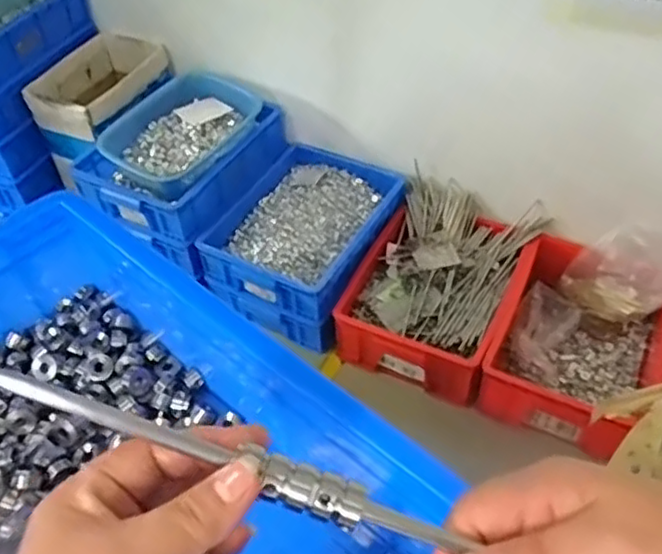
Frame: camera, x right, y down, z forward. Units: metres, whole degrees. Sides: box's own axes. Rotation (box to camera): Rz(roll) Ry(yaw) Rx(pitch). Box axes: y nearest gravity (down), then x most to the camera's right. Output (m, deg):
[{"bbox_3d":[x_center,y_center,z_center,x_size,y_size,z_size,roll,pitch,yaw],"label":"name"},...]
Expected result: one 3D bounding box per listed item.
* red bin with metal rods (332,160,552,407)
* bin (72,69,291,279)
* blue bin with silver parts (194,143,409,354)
[{"bbox_3d":[0.237,0.008,1.486,0.329,0.162,0.473,20,50,21],"label":"red bin with metal rods"},{"bbox_3d":[-0.328,-0.285,1.576,0.304,0.164,0.438,21,50,21],"label":"bin"},{"bbox_3d":[-0.048,-0.099,1.579,0.330,0.159,0.460,19,50,20],"label":"blue bin with silver parts"}]

